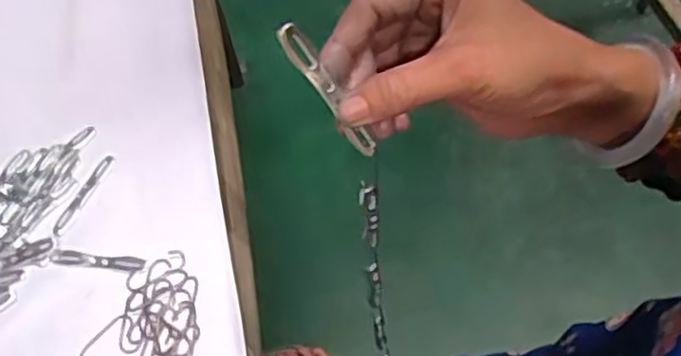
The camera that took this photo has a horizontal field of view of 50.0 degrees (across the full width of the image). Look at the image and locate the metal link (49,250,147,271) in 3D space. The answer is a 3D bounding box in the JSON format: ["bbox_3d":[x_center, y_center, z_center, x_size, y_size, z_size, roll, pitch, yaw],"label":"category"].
[{"bbox_3d":[-0.167,0.057,0.500,0.067,0.004,0.010,4,59,7],"label":"metal link"}]

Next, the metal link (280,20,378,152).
[{"bbox_3d":[-0.004,-0.035,0.305,0.006,0.071,0.010,10,53,50],"label":"metal link"}]

